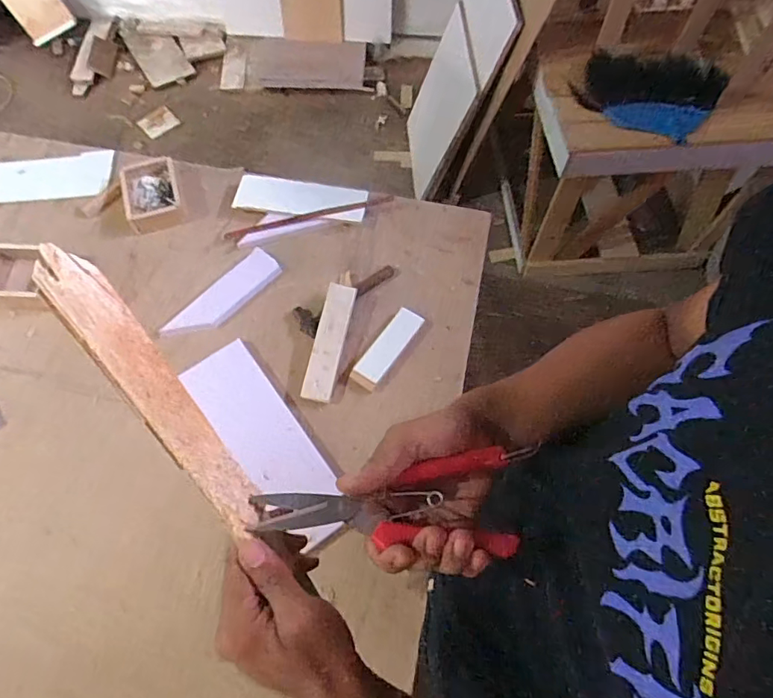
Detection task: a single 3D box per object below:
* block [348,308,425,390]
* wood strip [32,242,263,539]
[{"bbox_3d":[0.000,-0.003,0.816,0.045,0.027,0.143,33,70,15],"label":"block"},{"bbox_3d":[-0.139,0.031,0.322,0.005,0.205,0.043,-20,25,20],"label":"wood strip"}]

